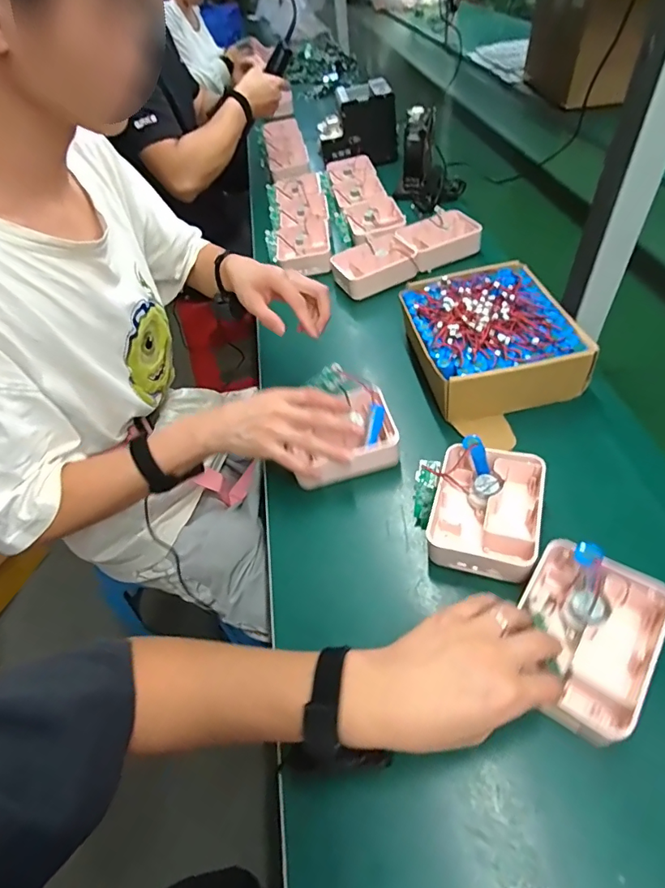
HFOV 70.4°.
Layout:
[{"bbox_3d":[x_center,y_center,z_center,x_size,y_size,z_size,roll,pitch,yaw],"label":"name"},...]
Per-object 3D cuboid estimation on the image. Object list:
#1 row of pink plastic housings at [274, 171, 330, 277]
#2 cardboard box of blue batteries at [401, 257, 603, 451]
[{"bbox_3d":[-0.064,-0.465,0.973,0.103,0.041,0.373,-8,48,2],"label":"row of pink plastic housings"},{"bbox_3d":[0.203,-0.135,0.618,0.185,0.088,0.248,-12,48,-1],"label":"cardboard box of blue batteries"}]

